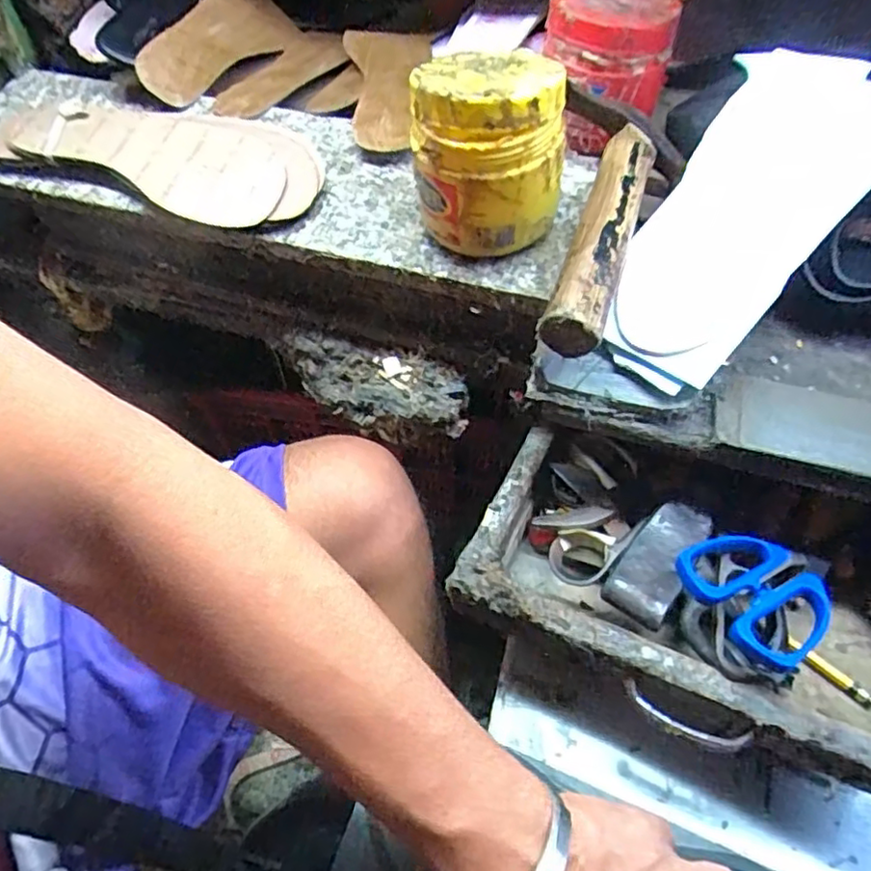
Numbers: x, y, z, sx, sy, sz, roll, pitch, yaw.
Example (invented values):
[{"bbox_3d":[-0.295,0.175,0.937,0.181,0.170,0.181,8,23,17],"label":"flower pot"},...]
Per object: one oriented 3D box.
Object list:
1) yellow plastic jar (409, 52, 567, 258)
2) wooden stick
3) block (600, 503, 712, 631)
[{"bbox_3d":[0.030,-0.184,0.421,0.092,0.105,0.091,0,57,1],"label":"yellow plastic jar"},{"bbox_3d":[0.111,-0.135,0.422,0.035,0.031,0.199,17,59,12],"label":"wooden stick"},{"bbox_3d":[0.145,0.082,0.424,0.039,0.013,0.083,31,75,19],"label":"block"}]

